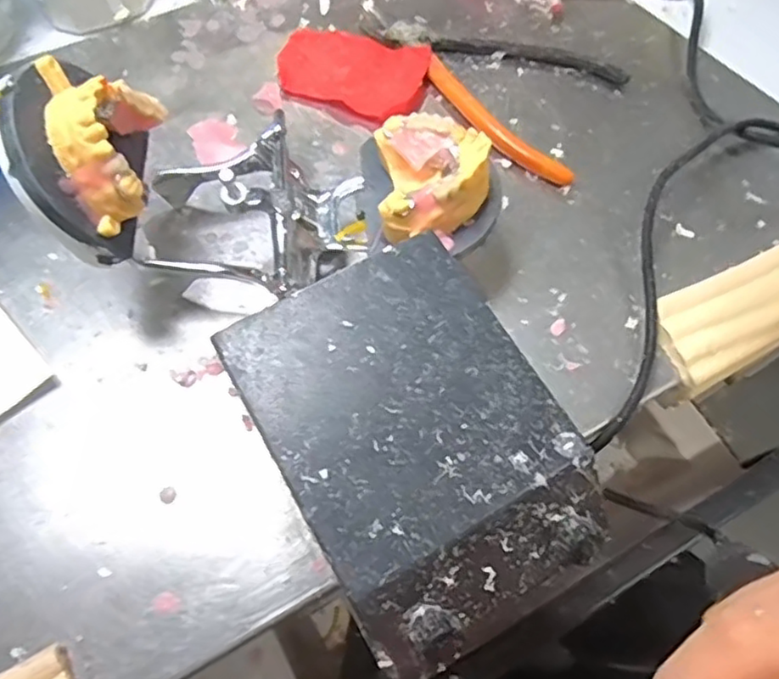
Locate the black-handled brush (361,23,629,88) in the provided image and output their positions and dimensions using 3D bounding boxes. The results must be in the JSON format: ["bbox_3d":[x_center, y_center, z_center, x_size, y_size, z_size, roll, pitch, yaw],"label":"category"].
[{"bbox_3d":[0.061,-0.167,0.372,0.147,0.010,0.021,8,66,0],"label":"black-handled brush"}]

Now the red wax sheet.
[{"bbox_3d":[-0.022,-0.150,0.359,0.077,0.009,0.053,24,67,7],"label":"red wax sheet"}]

